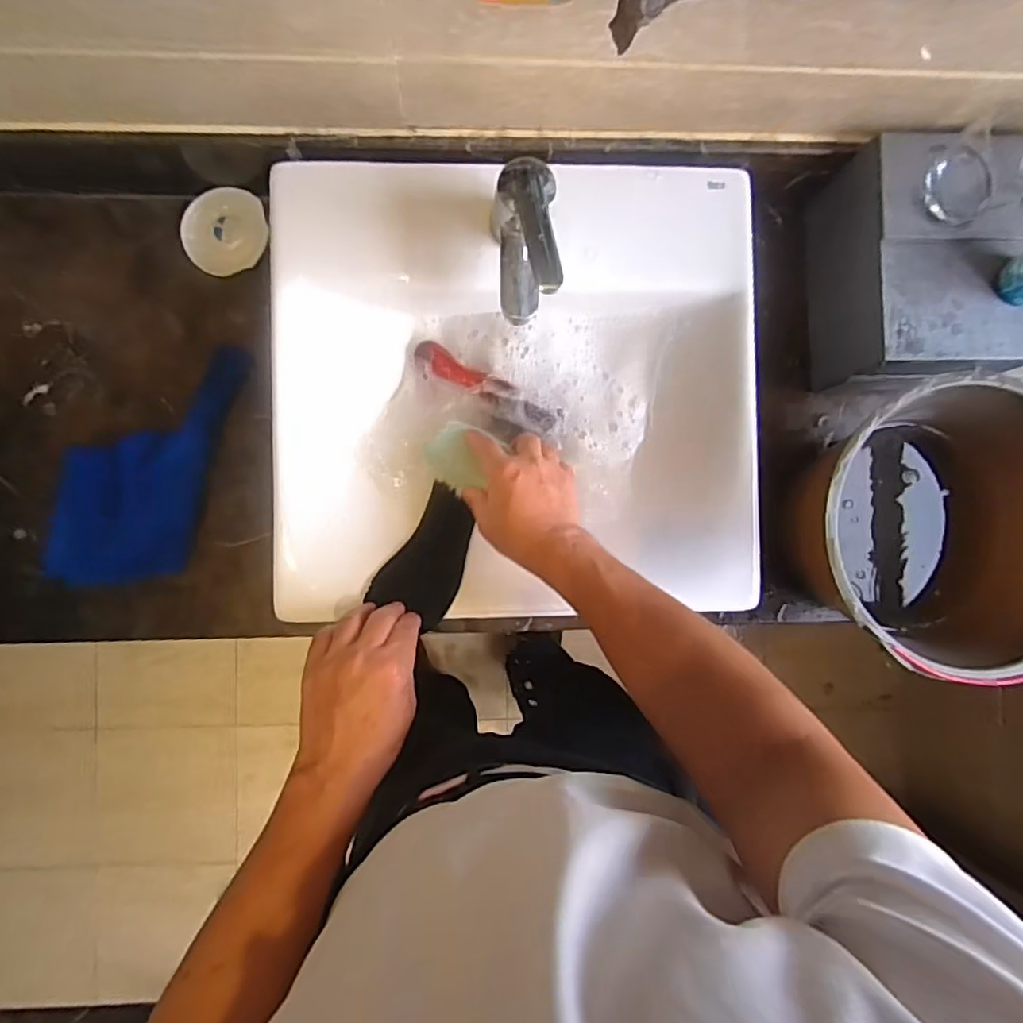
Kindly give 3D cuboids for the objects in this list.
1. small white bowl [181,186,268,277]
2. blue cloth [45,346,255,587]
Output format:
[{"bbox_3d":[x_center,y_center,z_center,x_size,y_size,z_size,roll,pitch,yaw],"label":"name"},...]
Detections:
[{"bbox_3d":[-0.318,-0.311,0.683,0.085,0.024,0.087,0,89,-3],"label":"small white bowl"},{"bbox_3d":[-0.400,-0.053,0.663,0.149,0.028,0.293,16,88,-3],"label":"blue cloth"}]

